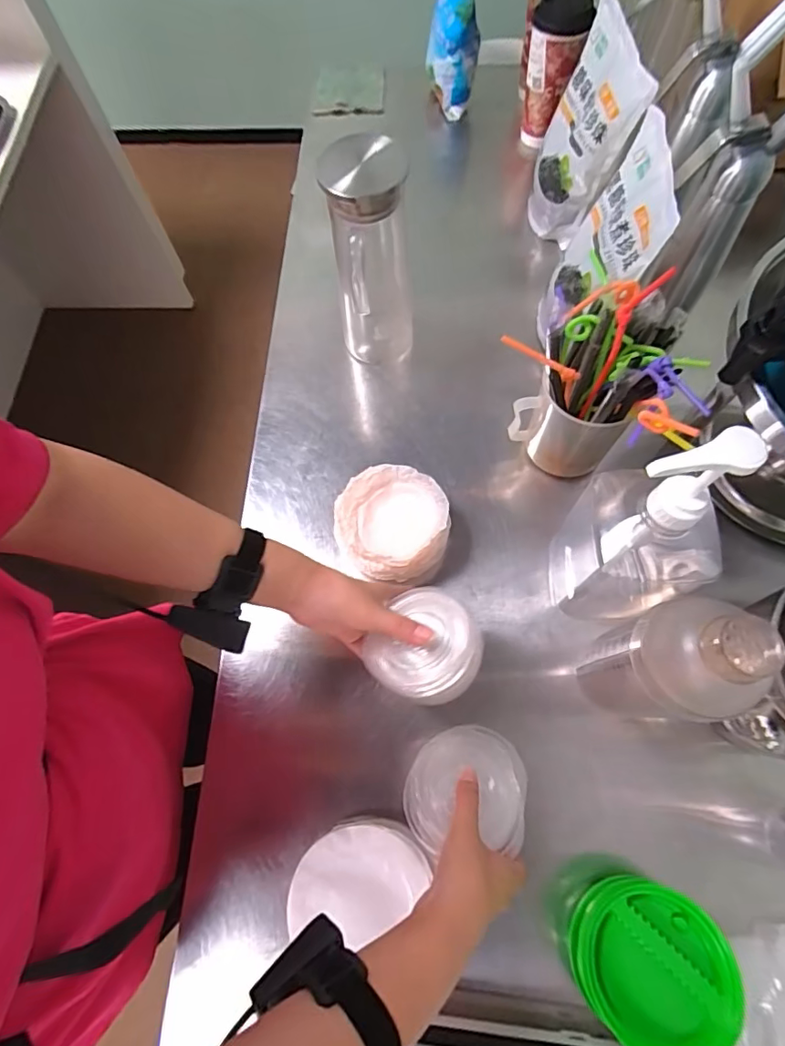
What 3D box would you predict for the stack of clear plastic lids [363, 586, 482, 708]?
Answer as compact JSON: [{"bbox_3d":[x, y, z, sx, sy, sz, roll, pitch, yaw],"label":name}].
[{"bbox_3d":[0.031,0.109,0.463,0.094,0.031,0.100,29,74,12],"label":"stack of clear plastic lids"}]

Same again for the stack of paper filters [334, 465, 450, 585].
[{"bbox_3d":[-0.003,0.002,0.617,0.145,0.057,0.137,26,74,11],"label":"stack of paper filters"}]

